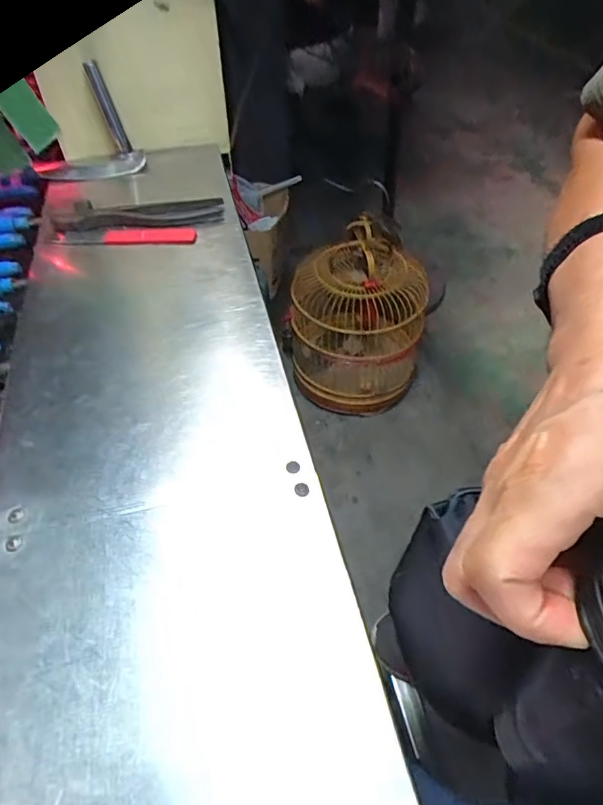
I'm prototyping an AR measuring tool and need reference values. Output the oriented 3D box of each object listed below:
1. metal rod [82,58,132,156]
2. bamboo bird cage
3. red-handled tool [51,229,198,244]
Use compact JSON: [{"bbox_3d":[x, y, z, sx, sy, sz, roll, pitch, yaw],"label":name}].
[{"bbox_3d":[-0.231,-0.349,0.605,0.018,0.128,0.017,-4,76,-3],"label":"metal rod"},{"bbox_3d":[0.135,-0.208,1.264,0.334,0.408,0.277,-1,49,-2],"label":"bamboo bird cage"},{"bbox_3d":[-0.198,-0.188,0.564,0.158,0.008,0.025,1,48,1],"label":"red-handled tool"}]

